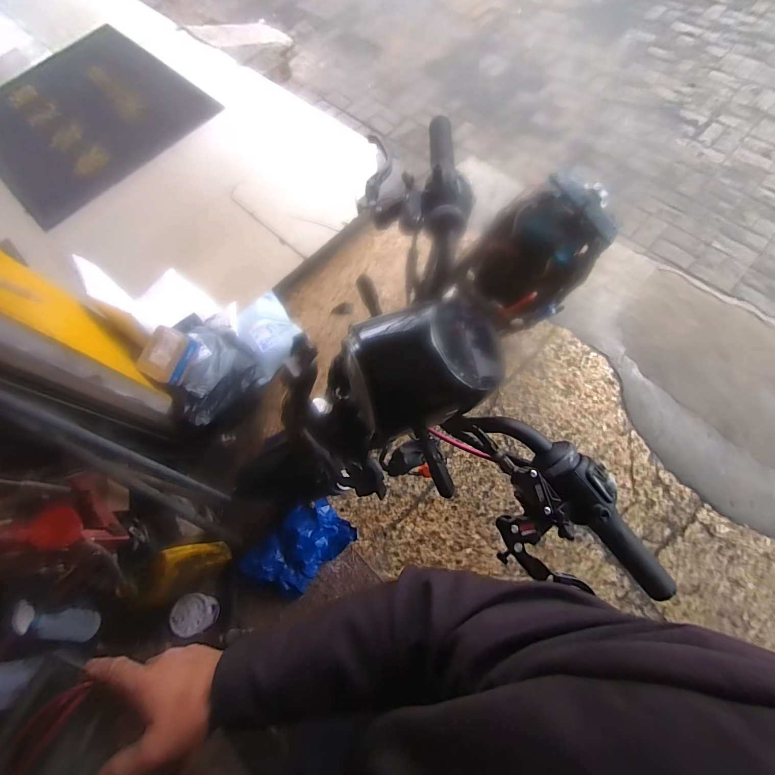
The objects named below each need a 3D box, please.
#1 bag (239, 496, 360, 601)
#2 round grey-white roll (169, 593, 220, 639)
[{"bbox_3d":[-0.307,0.555,1.295,0.350,0.105,0.221,-44,72,-11],"label":"bag"},{"bbox_3d":[-0.623,0.730,1.217,0.112,0.092,0.114,-1,70,4],"label":"round grey-white roll"}]

